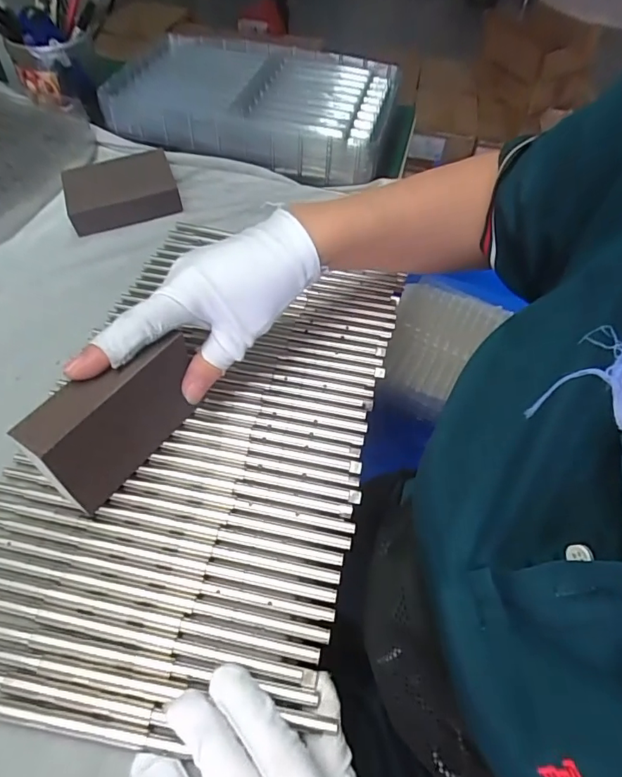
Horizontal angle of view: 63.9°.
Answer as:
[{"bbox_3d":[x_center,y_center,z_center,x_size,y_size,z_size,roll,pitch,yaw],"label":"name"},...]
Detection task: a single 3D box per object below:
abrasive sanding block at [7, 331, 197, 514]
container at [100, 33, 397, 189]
[{"bbox_3d":[-0.111,0.018,0.285,0.029,0.069,0.095,27,56,17],"label":"abrasive sanding block"},{"bbox_3d":[-0.059,-0.311,0.542,0.290,0.062,0.174,14,53,7],"label":"container"}]

